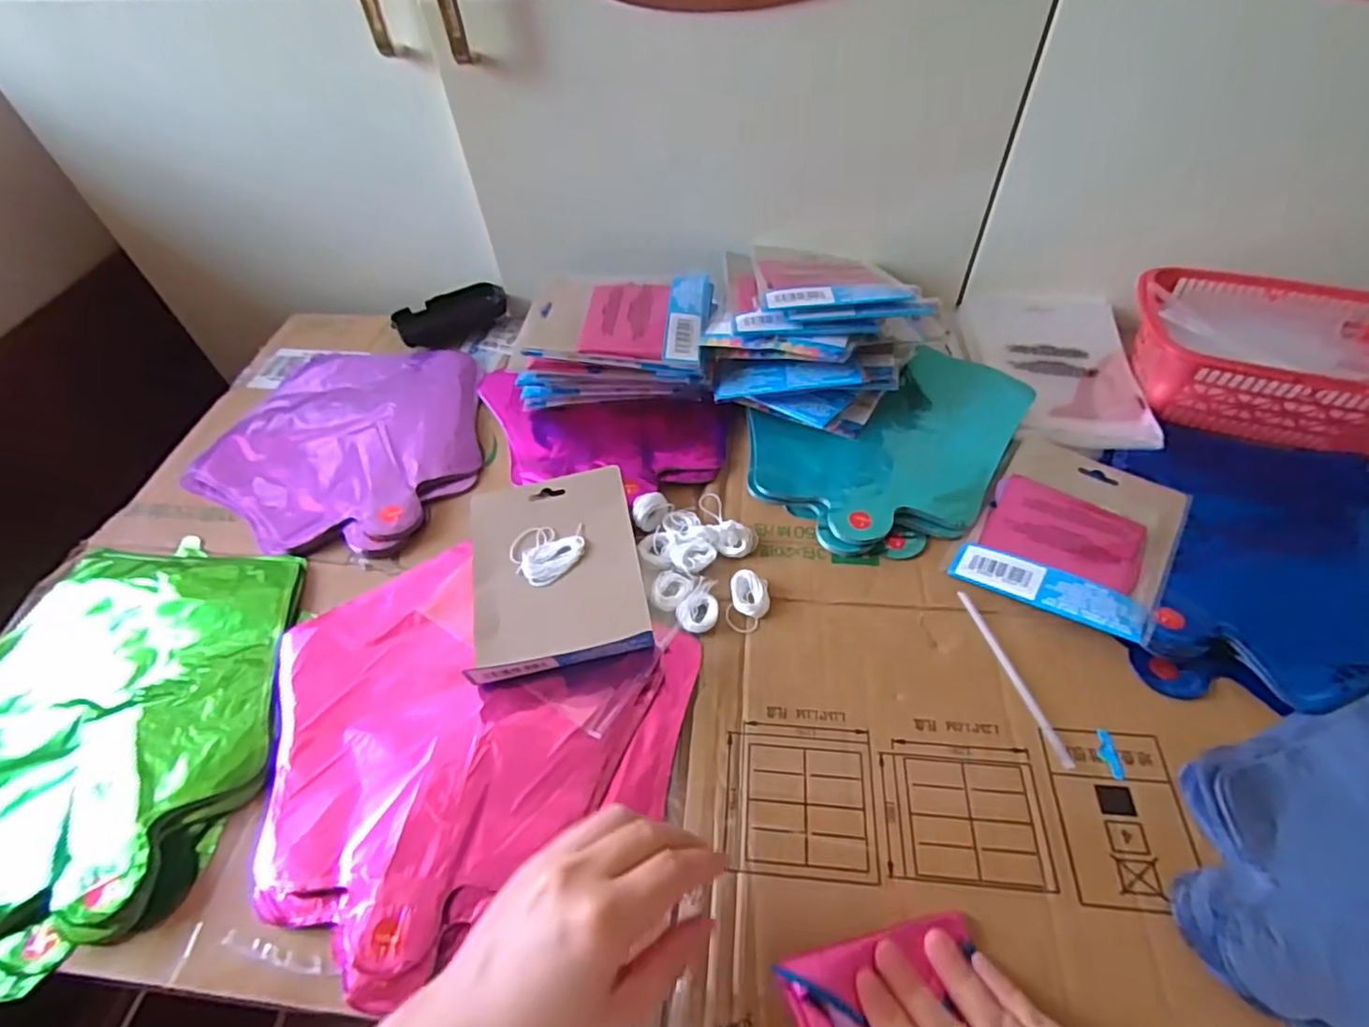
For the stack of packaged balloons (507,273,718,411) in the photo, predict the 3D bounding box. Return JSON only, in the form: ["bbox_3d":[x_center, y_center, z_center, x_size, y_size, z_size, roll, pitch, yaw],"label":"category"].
[{"bbox_3d":[-0.057,-0.147,0.554,0.160,0.063,0.107,2,53,5],"label":"stack of packaged balloons"}]

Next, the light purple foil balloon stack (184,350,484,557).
[{"bbox_3d":[-0.284,-0.067,0.543,0.227,0.032,0.232,1,52,4],"label":"light purple foil balloon stack"}]

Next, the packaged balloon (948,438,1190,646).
[{"bbox_3d":[0.267,0.010,0.438,0.114,0.019,0.146,25,53,30],"label":"packaged balloon"}]

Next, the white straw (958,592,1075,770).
[{"bbox_3d":[0.197,0.096,0.388,0.008,0.004,0.114,-15,52,-8],"label":"white straw"}]

